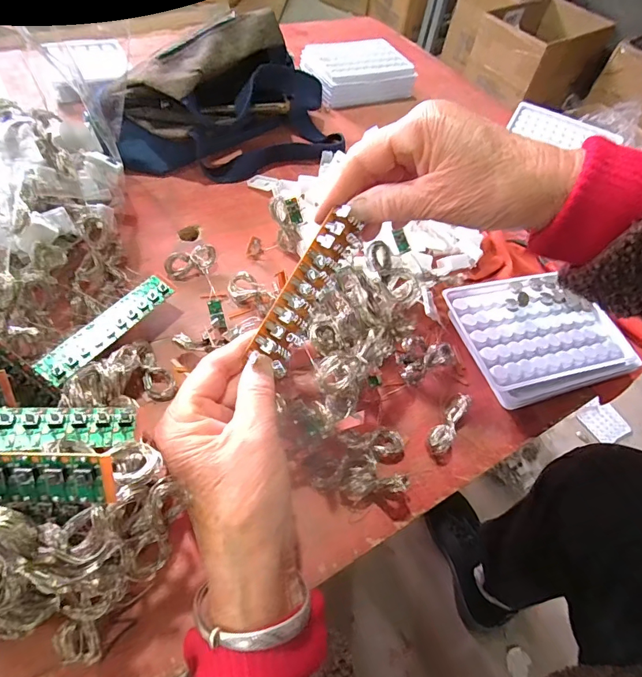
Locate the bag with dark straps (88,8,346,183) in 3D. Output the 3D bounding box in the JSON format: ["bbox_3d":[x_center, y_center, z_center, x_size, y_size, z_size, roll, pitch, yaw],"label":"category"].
[{"bbox_3d":[-0.099,-0.240,0.434,0.247,0.087,0.128,-27,63,-23],"label":"bag with dark straps"}]

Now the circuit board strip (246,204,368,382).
[{"bbox_3d":[-0.008,-0.030,0.252,0.024,0.014,0.101,27,82,15],"label":"circuit board strip"}]

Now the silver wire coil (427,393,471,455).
[{"bbox_3d":[0.090,0.058,0.300,0.014,0.017,0.048,31,58,14],"label":"silver wire coil"}]

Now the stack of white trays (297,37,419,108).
[{"bbox_3d":[0.044,-0.352,0.566,0.136,0.042,0.087,-17,60,-17],"label":"stack of white trays"}]

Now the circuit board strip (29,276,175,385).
[{"bbox_3d":[-0.148,-0.009,0.299,0.022,0.006,0.103,39,61,1],"label":"circuit board strip"}]

